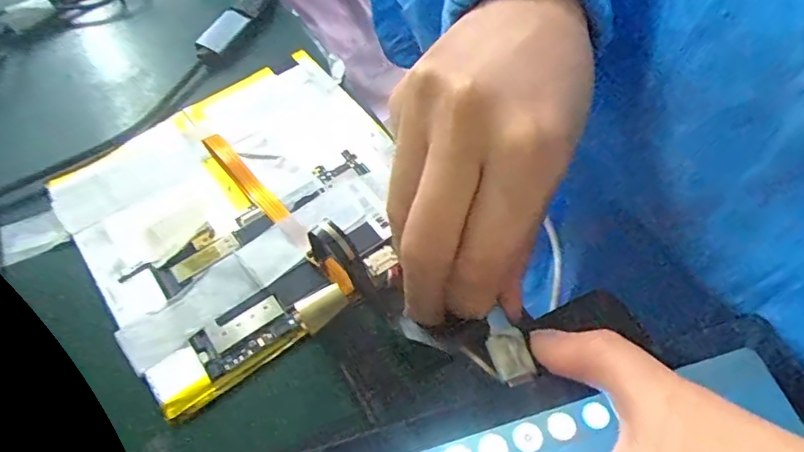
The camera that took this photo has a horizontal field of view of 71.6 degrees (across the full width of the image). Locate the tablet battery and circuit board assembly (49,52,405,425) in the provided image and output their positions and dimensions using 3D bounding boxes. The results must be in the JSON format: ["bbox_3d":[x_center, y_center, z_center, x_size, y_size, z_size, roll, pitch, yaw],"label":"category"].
[{"bbox_3d":[-0.062,-0.009,0.226,0.127,0.012,0.123,-34,64,-17],"label":"tablet battery and circuit board assembly"}]

